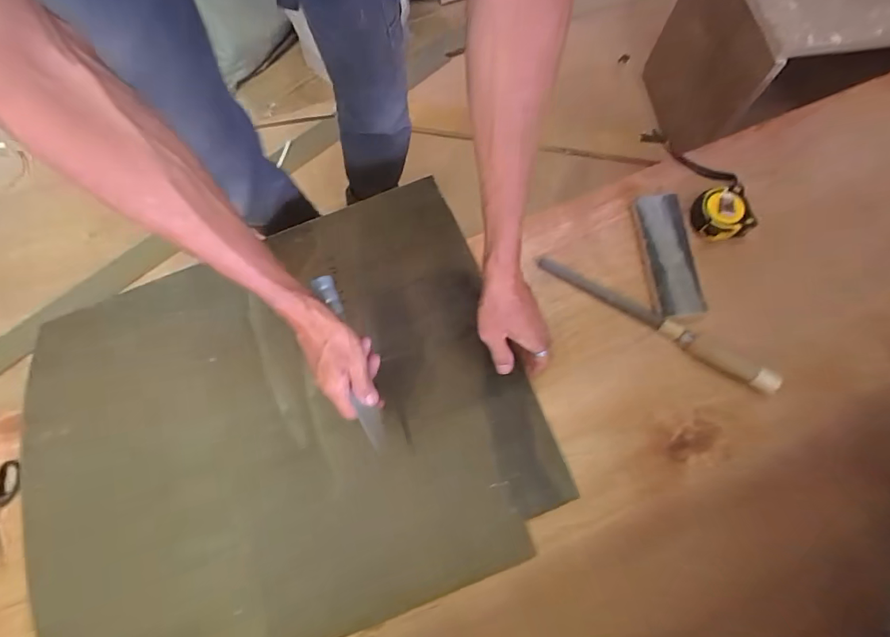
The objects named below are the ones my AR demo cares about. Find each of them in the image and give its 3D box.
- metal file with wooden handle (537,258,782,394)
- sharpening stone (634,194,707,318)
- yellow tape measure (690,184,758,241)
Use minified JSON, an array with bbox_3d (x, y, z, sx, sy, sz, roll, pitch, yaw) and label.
[{"bbox_3d":[0.288,0.003,0.616,0.346,0.032,0.027,30,76,10],"label":"metal file with wooden handle"},{"bbox_3d":[0.314,-0.093,0.628,0.064,0.020,0.181,-6,71,0],"label":"sharpening stone"},{"bbox_3d":[0.392,-0.150,0.630,0.066,0.044,0.073,-7,71,0],"label":"yellow tape measure"}]

